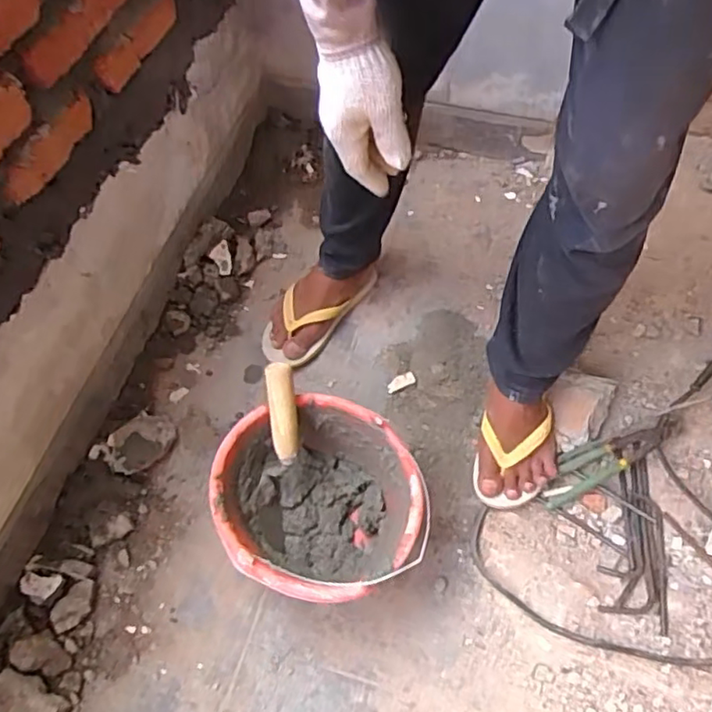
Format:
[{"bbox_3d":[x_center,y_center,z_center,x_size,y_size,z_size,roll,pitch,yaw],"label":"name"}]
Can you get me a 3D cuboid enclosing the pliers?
[{"bbox_3d":[0.335,0.144,0.850,0.181,0.030,0.056,-24,62,-12],"label":"pliers"}]

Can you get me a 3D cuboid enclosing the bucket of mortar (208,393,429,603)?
[{"bbox_3d":[-0.045,0.188,0.769,0.238,0.164,0.219,-1,60,1],"label":"bucket of mortar"}]

